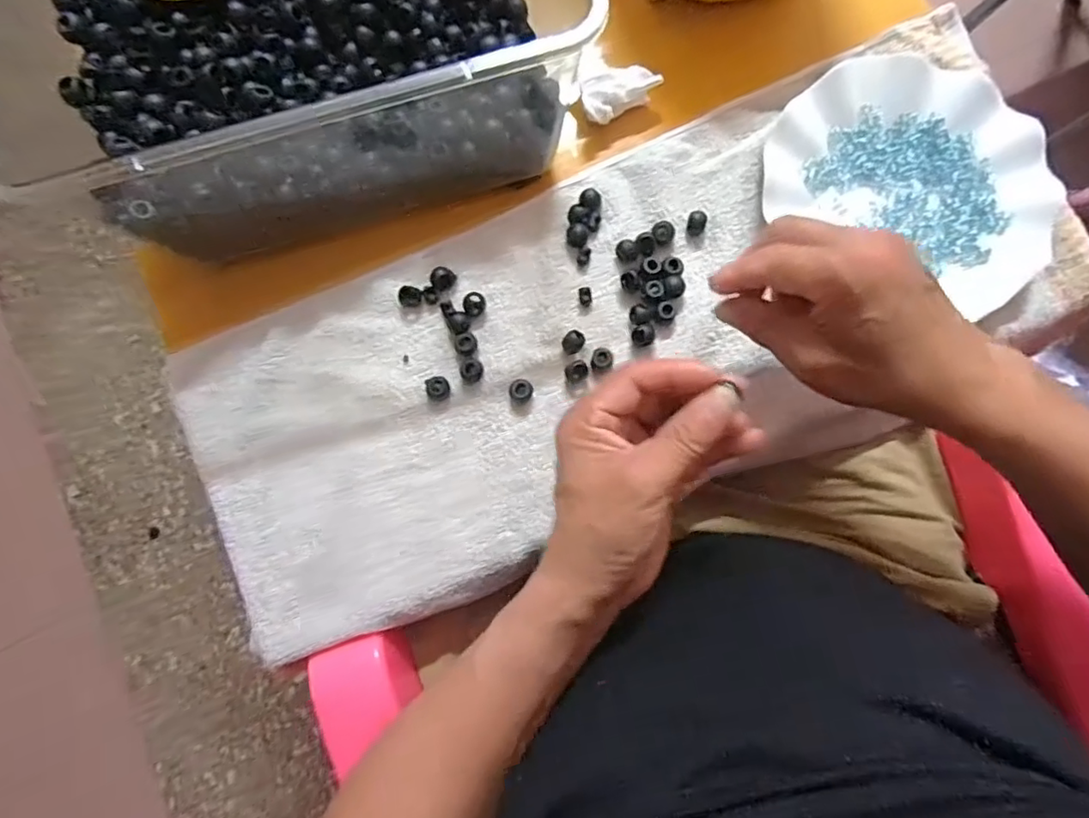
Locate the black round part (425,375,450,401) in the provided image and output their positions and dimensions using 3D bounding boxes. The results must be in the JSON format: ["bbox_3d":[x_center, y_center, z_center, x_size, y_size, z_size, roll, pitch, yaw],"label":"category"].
[{"bbox_3d":[-0.069,-0.013,0.383,0.015,0.010,0.013,-15,79,-2],"label":"black round part"}]

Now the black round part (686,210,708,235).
[{"bbox_3d":[0.103,-0.126,0.398,0.012,0.008,0.016,10,79,3],"label":"black round part"}]

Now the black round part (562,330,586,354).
[{"bbox_3d":[0.019,-0.044,0.386,0.014,0.012,0.014,0,79,1],"label":"black round part"}]

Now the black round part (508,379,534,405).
[{"bbox_3d":[-0.015,-0.011,0.381,0.016,0.012,0.014,-17,79,-2],"label":"black round part"}]

